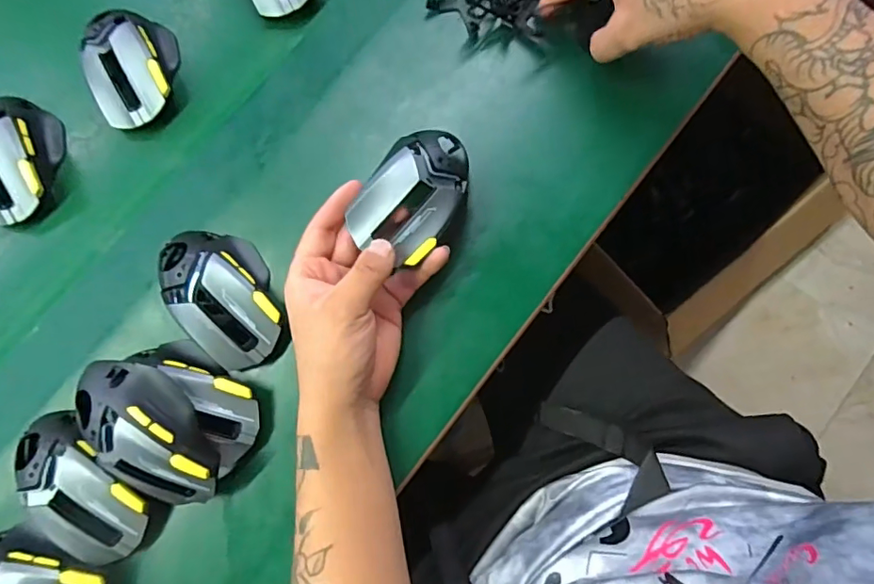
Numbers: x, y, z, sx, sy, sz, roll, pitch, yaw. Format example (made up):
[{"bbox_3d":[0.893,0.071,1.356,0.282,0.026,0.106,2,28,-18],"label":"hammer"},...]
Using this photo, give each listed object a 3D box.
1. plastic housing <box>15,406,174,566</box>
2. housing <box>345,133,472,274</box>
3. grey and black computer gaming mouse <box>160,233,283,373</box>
[{"bbox_3d":[-0.256,0.141,0.380,0.122,0.042,0.065,41,83,6],"label":"plastic housing"},{"bbox_3d":[-0.012,-0.072,0.381,0.062,0.040,0.105,33,84,7],"label":"housing"},{"bbox_3d":[-0.162,0.002,0.396,0.072,0.043,0.116,-36,83,-5],"label":"grey and black computer gaming mouse"}]

